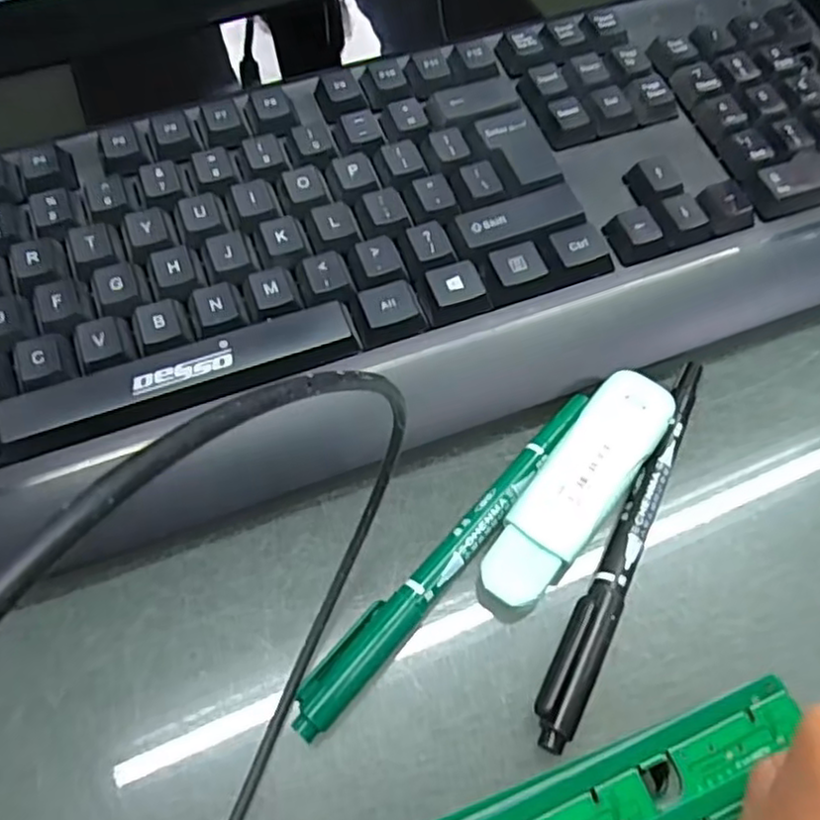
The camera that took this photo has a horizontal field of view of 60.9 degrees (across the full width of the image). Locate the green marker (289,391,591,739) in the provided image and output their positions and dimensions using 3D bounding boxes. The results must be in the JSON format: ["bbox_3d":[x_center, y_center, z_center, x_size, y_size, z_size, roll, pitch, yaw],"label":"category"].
[{"bbox_3d":[0.015,0.042,0.217,0.014,0.015,0.136,38,67,19],"label":"green marker"}]

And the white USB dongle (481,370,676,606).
[{"bbox_3d":[0.053,0.024,0.221,0.026,0.017,0.085,35,66,18],"label":"white USB dongle"}]

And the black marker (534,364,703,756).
[{"bbox_3d":[0.070,0.039,0.220,0.014,0.011,0.137,27,64,14],"label":"black marker"}]

